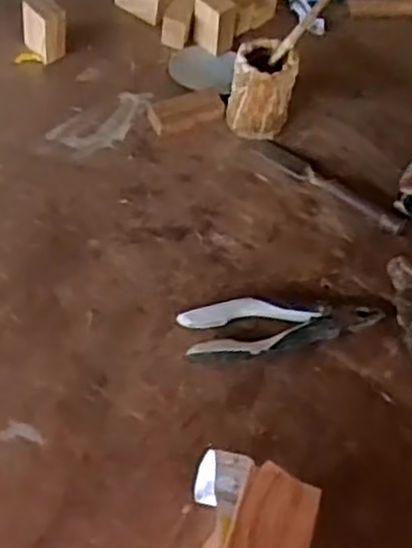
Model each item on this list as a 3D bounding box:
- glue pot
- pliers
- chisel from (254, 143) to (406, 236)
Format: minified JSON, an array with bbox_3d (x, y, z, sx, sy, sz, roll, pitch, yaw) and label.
[{"bbox_3d":[0.063,-0.204,0.856,0.064,0.096,0.064,4,56,-7],"label":"glue pot"},{"bbox_3d":[0.075,0.047,0.730,0.192,0.025,0.050,-4,57,-12],"label":"pliers"},{"bbox_3d":[0.133,-0.095,0.837,0.184,0.013,0.025,36,58,15],"label":"chisel"}]

